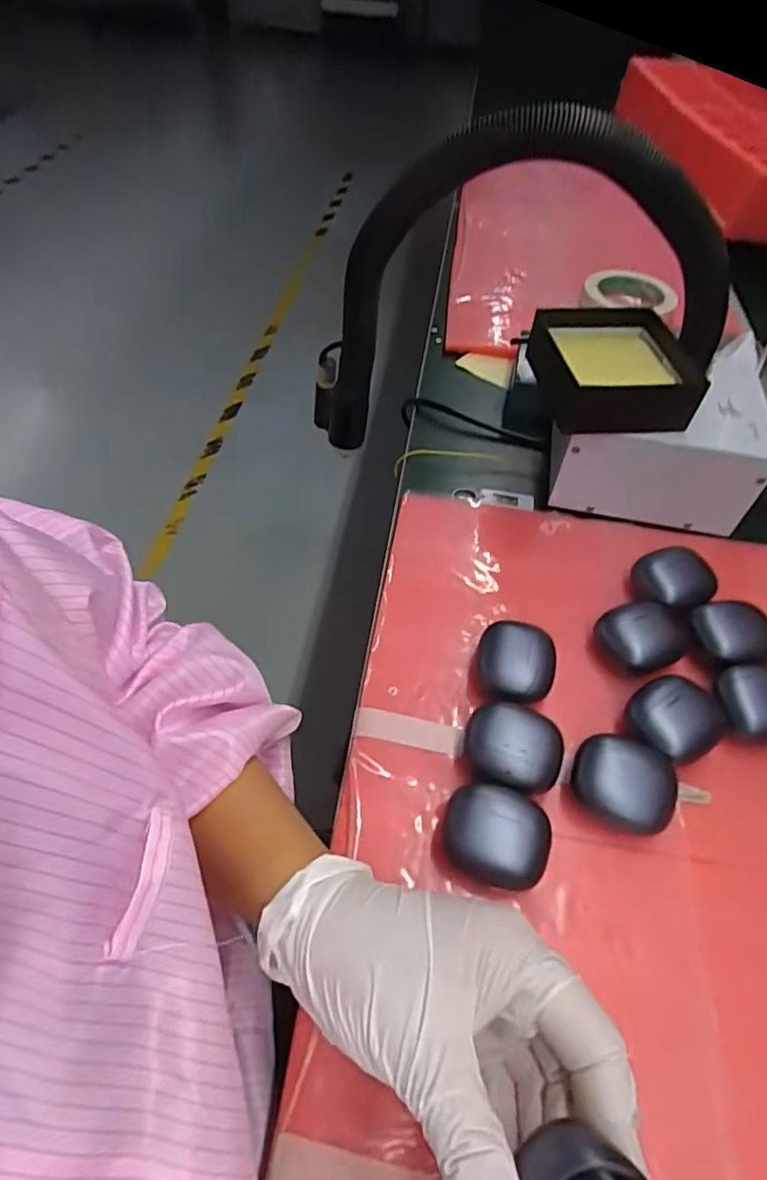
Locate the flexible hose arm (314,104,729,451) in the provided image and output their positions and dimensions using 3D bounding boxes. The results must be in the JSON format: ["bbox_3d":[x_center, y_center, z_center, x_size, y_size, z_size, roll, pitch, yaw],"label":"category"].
[{"bbox_3d":[0.099,-0.217,0.463,0.299,0.260,0.077,0,52,-4],"label":"flexible hose arm"}]

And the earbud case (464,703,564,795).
[{"bbox_3d":[0.077,0.097,0.355,0.055,0.029,0.049,9,52,3],"label":"earbud case"}]

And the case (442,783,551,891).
[{"bbox_3d":[0.061,0.136,0.322,0.055,0.031,0.047,9,51,3],"label":"case"}]

